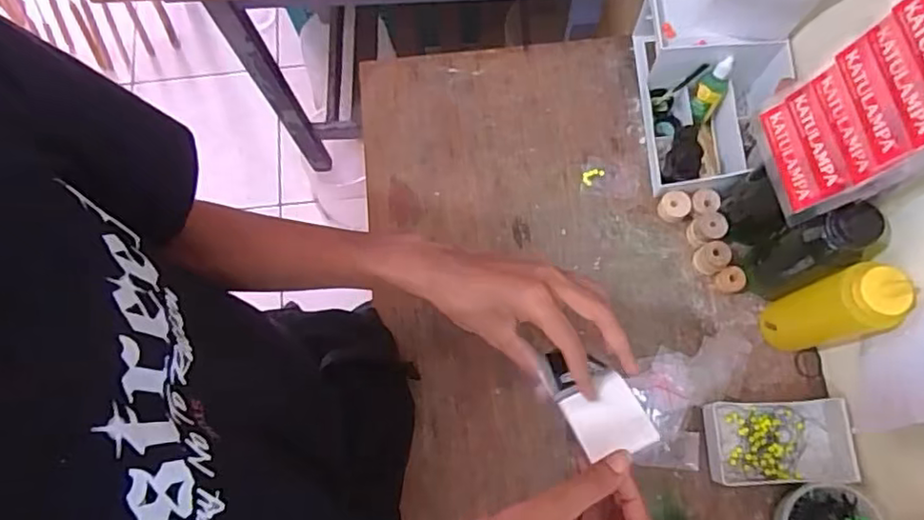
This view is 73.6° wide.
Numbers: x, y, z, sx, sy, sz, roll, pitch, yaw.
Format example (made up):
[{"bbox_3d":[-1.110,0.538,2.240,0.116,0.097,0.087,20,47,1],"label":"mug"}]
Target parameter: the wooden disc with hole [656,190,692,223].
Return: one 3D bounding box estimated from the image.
[{"bbox_3d":[0.249,-0.062,0.728,0.031,0.025,0.033,-1,74,2],"label":"wooden disc with hole"}]

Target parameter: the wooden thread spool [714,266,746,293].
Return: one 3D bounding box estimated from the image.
[{"bbox_3d":[0.306,0.023,0.703,0.031,0.023,0.029,-1,74,2],"label":"wooden thread spool"}]

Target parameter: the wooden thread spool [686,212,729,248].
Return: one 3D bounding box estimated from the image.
[{"bbox_3d":[0.281,-0.035,0.711,0.037,0.037,0.035,-1,74,2],"label":"wooden thread spool"}]

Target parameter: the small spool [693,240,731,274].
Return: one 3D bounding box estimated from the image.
[{"bbox_3d":[0.284,-0.003,0.702,0.030,0.037,0.031,-1,74,2],"label":"small spool"}]

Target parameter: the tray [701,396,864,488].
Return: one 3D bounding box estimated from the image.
[{"bbox_3d":[0.331,0.191,0.647,0.136,0.035,0.083,-2,74,2],"label":"tray"}]

